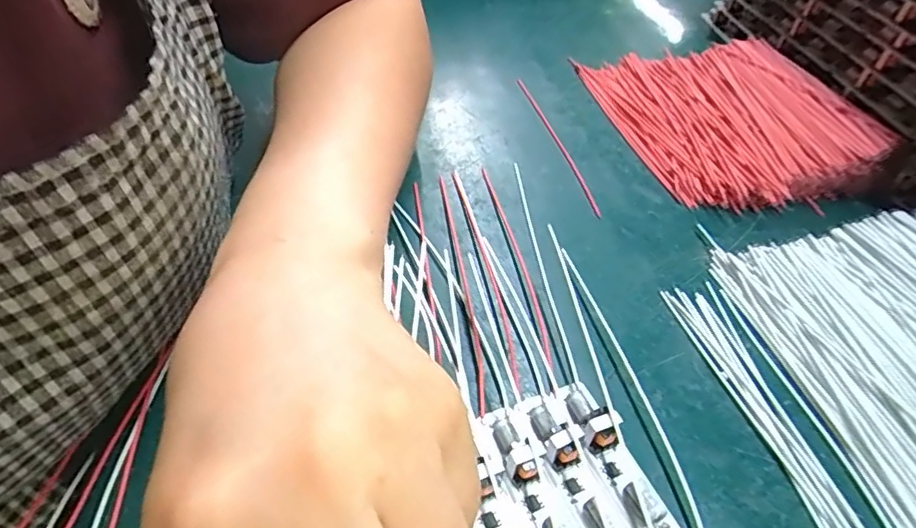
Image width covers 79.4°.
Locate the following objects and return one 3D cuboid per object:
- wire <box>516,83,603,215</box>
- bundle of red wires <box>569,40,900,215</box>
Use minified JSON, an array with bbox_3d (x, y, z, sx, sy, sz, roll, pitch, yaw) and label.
[{"bbox_3d":[0.058,-0.075,0.330,0.006,0.004,0.141,-8,45,-10],"label":"wire"},{"bbox_3d":[0.161,-0.094,0.338,0.121,0.027,0.153,-8,46,-10],"label":"bundle of red wires"}]

